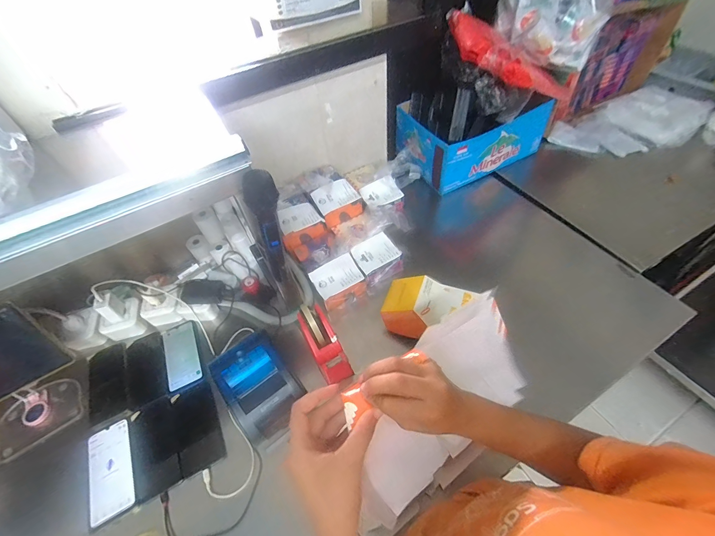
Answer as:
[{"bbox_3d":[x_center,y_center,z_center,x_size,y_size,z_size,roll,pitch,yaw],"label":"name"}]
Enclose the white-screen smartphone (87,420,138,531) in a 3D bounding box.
[{"bbox_3d":[-0.456,0.371,0.595,0.075,0.007,0.161,-26,54,-16],"label":"white-screen smartphone"}]

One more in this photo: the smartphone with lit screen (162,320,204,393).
[{"bbox_3d":[-0.394,0.193,0.727,0.080,0.015,0.161,-23,54,-14],"label":"smartphone with lit screen"}]

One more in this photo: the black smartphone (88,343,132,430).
[{"bbox_3d":[-0.540,0.252,0.701,0.078,0.012,0.171,-24,60,-10],"label":"black smartphone"}]

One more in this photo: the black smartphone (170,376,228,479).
[{"bbox_3d":[-0.317,0.309,0.633,0.081,0.009,0.161,-24,54,-15],"label":"black smartphone"}]

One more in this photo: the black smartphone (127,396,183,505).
[{"bbox_3d":[-0.388,0.340,0.618,0.082,0.004,0.172,-26,54,-16],"label":"black smartphone"}]

